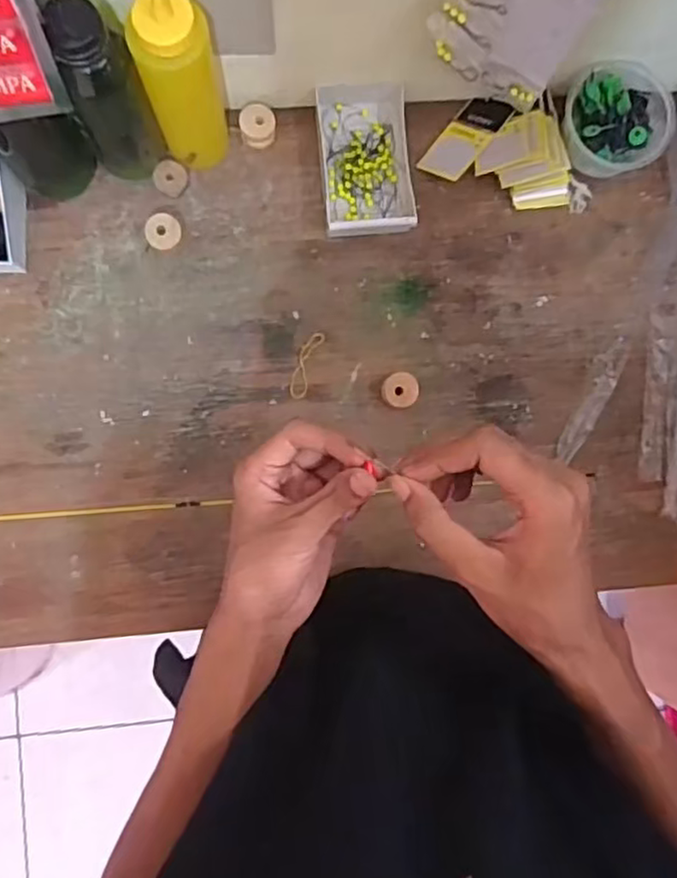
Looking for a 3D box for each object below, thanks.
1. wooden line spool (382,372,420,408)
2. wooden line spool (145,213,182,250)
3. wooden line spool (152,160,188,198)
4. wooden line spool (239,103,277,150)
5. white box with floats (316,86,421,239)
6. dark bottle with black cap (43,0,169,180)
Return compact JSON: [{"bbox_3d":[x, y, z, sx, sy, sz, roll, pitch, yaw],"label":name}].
[{"bbox_3d":[0.059,-0.047,0.645,0.033,0.024,0.033,0,87,-4],"label":"wooden line spool"},{"bbox_3d":[-0.166,-0.196,0.636,0.032,0.027,0.031,0,87,-4],"label":"wooden line spool"},{"bbox_3d":[-0.160,-0.248,0.638,0.029,0.018,0.029,0,87,-4],"label":"wooden line spool"},{"bbox_3d":[-0.078,-0.301,0.646,0.033,0.026,0.033,-3,88,-4],"label":"wooden line spool"},{"bbox_3d":[0.024,-0.270,0.649,0.086,0.034,0.149,-5,88,-4],"label":"white box with floats"},{"bbox_3d":[-0.191,-0.283,0.554,0.059,0.190,0.061,-29,89,-5],"label":"dark bottle with black cap"}]

